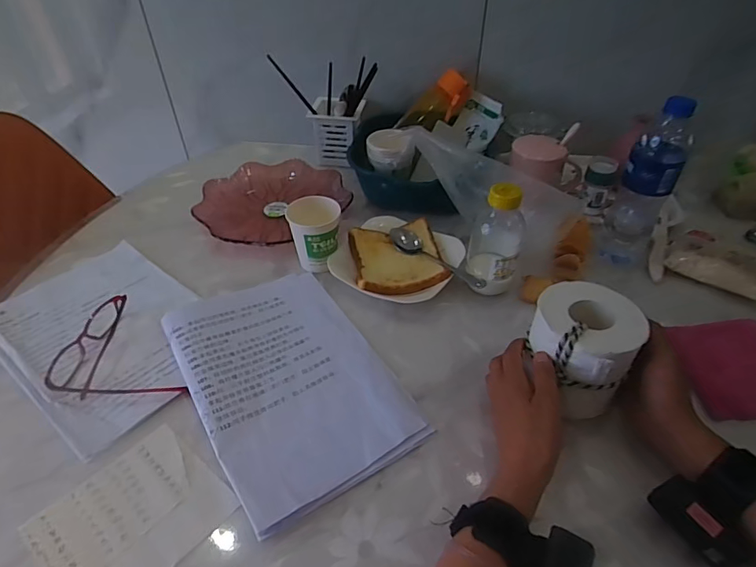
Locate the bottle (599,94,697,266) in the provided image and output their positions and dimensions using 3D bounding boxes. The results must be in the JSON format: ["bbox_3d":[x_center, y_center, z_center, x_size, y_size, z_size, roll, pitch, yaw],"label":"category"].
[{"bbox_3d":[0.332,-0.122,0.570,0.059,0.207,0.066,24,47,24],"label":"bottle"}]

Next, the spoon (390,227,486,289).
[{"bbox_3d":[0.078,-0.034,0.622,0.156,0.026,0.029,33,52,31],"label":"spoon"}]

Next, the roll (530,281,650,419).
[{"bbox_3d":[0.203,0.061,0.458,0.085,0.084,0.096,-20,46,-21],"label":"roll"}]

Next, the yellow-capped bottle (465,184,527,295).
[{"bbox_3d":[0.145,-0.053,0.566,0.060,0.128,0.051,12,44,13],"label":"yellow-capped bottle"}]

